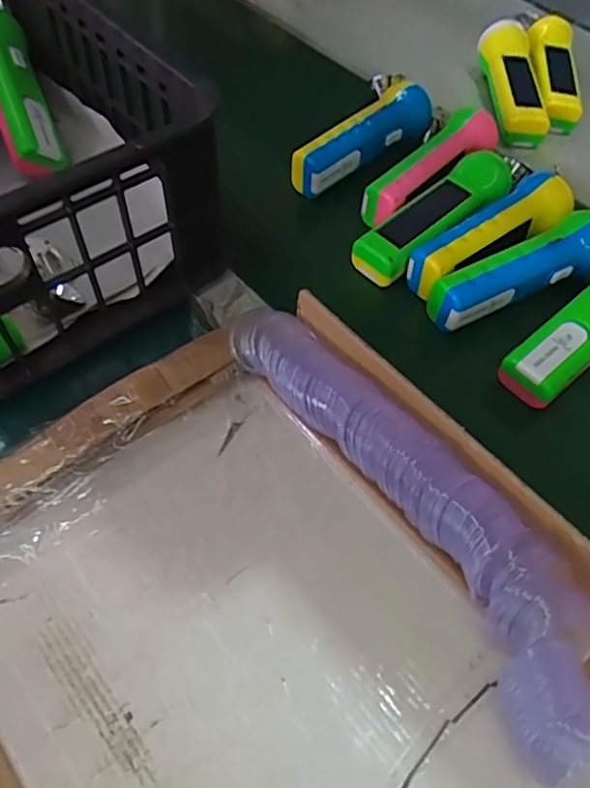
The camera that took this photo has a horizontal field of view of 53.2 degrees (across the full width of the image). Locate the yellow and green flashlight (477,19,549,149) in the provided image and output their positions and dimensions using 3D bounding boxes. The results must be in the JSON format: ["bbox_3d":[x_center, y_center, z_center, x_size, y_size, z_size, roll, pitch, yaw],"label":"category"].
[{"bbox_3d":[0.230,-0.327,0.631,0.054,0.051,0.184,4,56,0],"label":"yellow and green flashlight"}]

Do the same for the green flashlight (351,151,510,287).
[{"bbox_3d":[0.127,-0.155,0.500,0.177,0.026,0.048,-40,65,-21],"label":"green flashlight"}]

